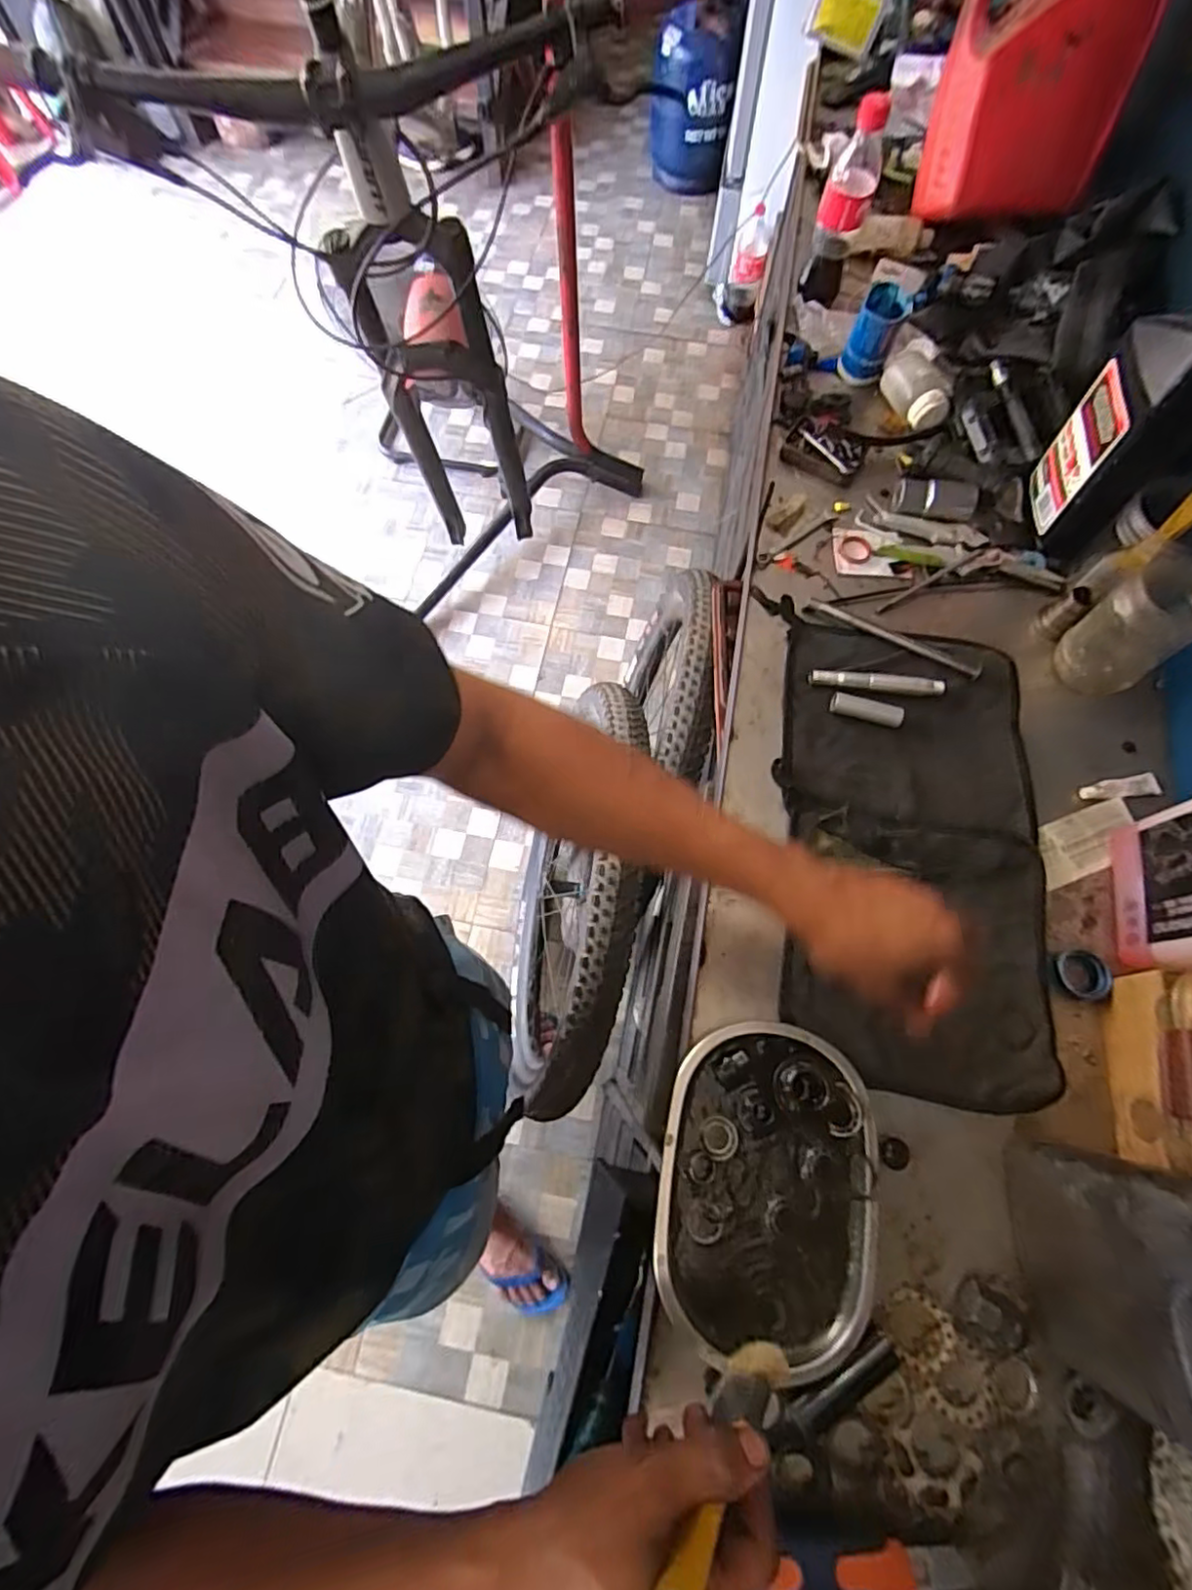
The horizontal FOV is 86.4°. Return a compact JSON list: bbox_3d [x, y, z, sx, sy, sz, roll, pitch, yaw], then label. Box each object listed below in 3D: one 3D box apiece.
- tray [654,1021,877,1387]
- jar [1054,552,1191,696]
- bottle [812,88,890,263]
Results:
[{"bbox_3d":[0.125,0.286,0.469,0.155,0.030,0.219,7,69,2],"label":"tray"},{"bbox_3d":[0.497,-0.153,0.586,0.072,0.114,0.077,-35,74,-13],"label":"jar"},{"bbox_3d":[0.289,-0.689,0.721,0.054,0.152,0.050,20,70,6],"label":"bottle"}]

